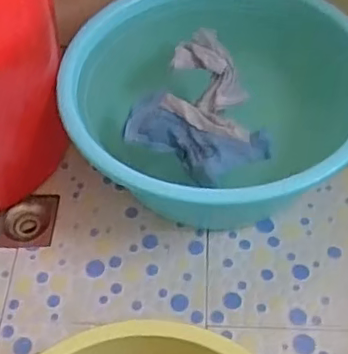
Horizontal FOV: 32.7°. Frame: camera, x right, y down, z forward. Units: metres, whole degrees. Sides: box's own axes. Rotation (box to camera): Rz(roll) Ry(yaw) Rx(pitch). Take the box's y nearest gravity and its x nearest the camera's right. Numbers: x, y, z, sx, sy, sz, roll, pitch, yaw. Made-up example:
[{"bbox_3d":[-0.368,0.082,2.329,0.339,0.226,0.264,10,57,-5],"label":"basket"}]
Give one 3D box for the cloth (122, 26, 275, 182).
[{"bbox_3d":[0.017,-0.104,0.875,0.183,0.037,0.268,-15,53,-8],"label":"cloth"}]

